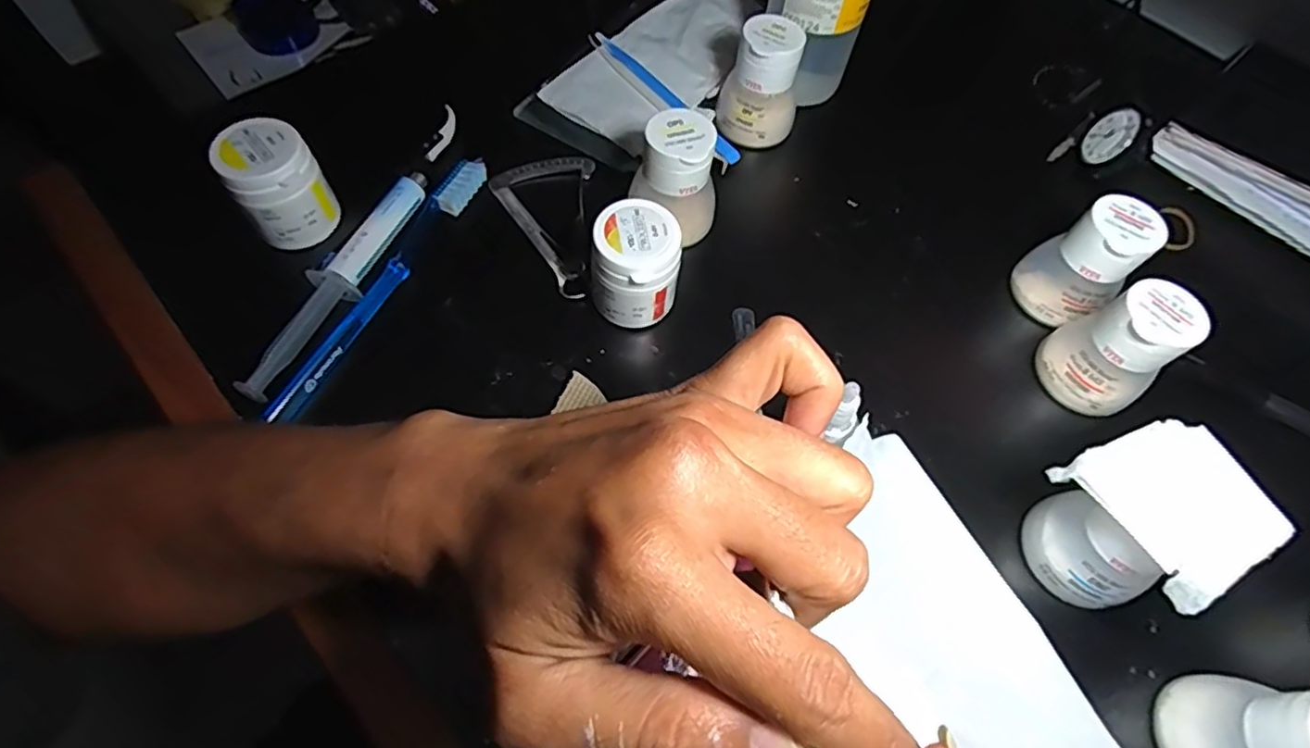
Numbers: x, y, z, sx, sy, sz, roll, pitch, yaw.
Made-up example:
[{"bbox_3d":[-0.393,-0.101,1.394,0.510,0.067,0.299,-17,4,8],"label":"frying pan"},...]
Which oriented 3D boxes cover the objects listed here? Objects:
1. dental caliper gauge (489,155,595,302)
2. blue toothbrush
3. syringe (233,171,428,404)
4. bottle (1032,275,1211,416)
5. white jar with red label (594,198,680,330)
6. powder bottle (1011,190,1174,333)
[{"bbox_3d":[-0.067,-0.088,0.365,0.057,0.006,0.102,3,63,-3],"label":"dental caliper gauge"},{"bbox_3d":[-0.140,-0.052,0.339,0.015,0.017,0.170,23,64,7],"label":"blue toothbrush"},{"bbox_3d":[-0.161,-0.049,0.332,0.018,0.021,0.149,22,64,7],"label":"syringe"},{"bbox_3d":[0.227,-0.013,0.316,0.042,0.059,0.047,-38,72,-20],"label":"bottle"},{"bbox_3d":[-0.009,-0.055,0.323,0.041,0.049,0.044,2,63,-3],"label":"white jar with red label"},{"bbox_3d":[0.230,-0.061,0.343,0.044,0.057,0.045,-39,72,-20],"label":"powder bottle"}]

